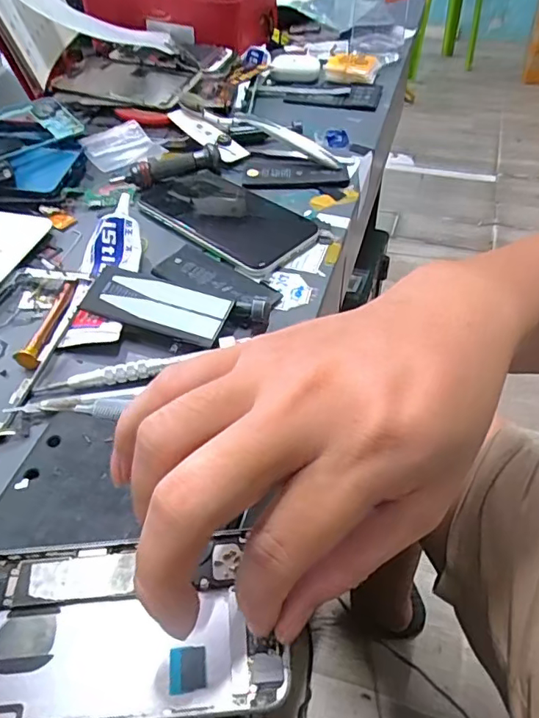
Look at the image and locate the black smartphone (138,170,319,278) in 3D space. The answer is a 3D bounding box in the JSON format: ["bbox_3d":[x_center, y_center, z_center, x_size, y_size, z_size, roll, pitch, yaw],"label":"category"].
[{"bbox_3d":[-0.038,-0.122,0.433,0.081,0.007,0.160,-36,55,-28],"label":"black smartphone"}]

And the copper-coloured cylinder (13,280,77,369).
[{"bbox_3d":[-0.144,-0.025,0.343,0.015,0.009,0.075,6,46,2],"label":"copper-coloured cylinder"}]

